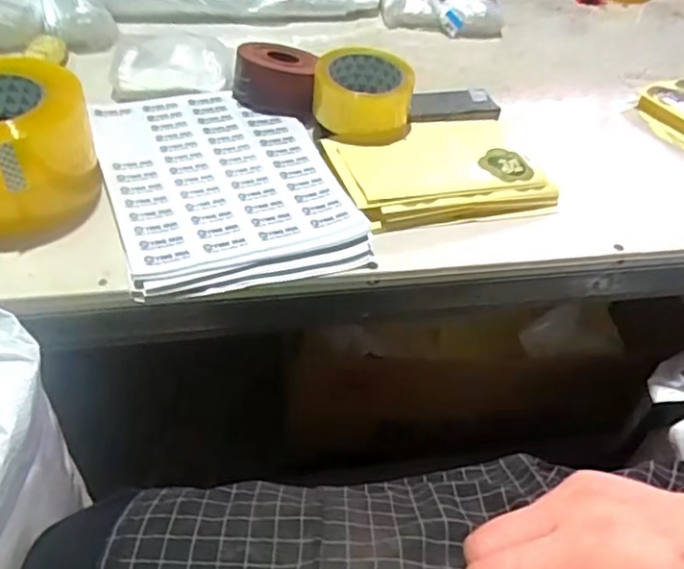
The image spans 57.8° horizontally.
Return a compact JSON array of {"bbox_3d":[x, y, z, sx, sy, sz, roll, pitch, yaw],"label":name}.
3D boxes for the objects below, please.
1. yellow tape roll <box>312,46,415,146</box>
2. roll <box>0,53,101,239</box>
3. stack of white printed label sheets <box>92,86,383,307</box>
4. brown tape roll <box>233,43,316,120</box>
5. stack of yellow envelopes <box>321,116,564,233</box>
[{"bbox_3d":[0.023,-0.204,0.663,0.102,0.064,0.106,3,46,-3],"label":"yellow tape roll"},{"bbox_3d":[-0.286,-0.119,0.537,0.130,0.097,0.123,3,46,-3],"label":"roll"},{"bbox_3d":[-0.116,-0.111,0.597,0.209,0.015,0.289,-11,48,-17],"label":"stack of white printed label sheets"},{"bbox_3d":[-0.075,-0.231,0.686,0.088,0.044,0.090,3,46,-3],"label":"brown tape roll"},{"bbox_3d":[0.101,-0.123,0.639,0.216,0.028,0.146,-8,47,-14],"label":"stack of yellow envelopes"}]

